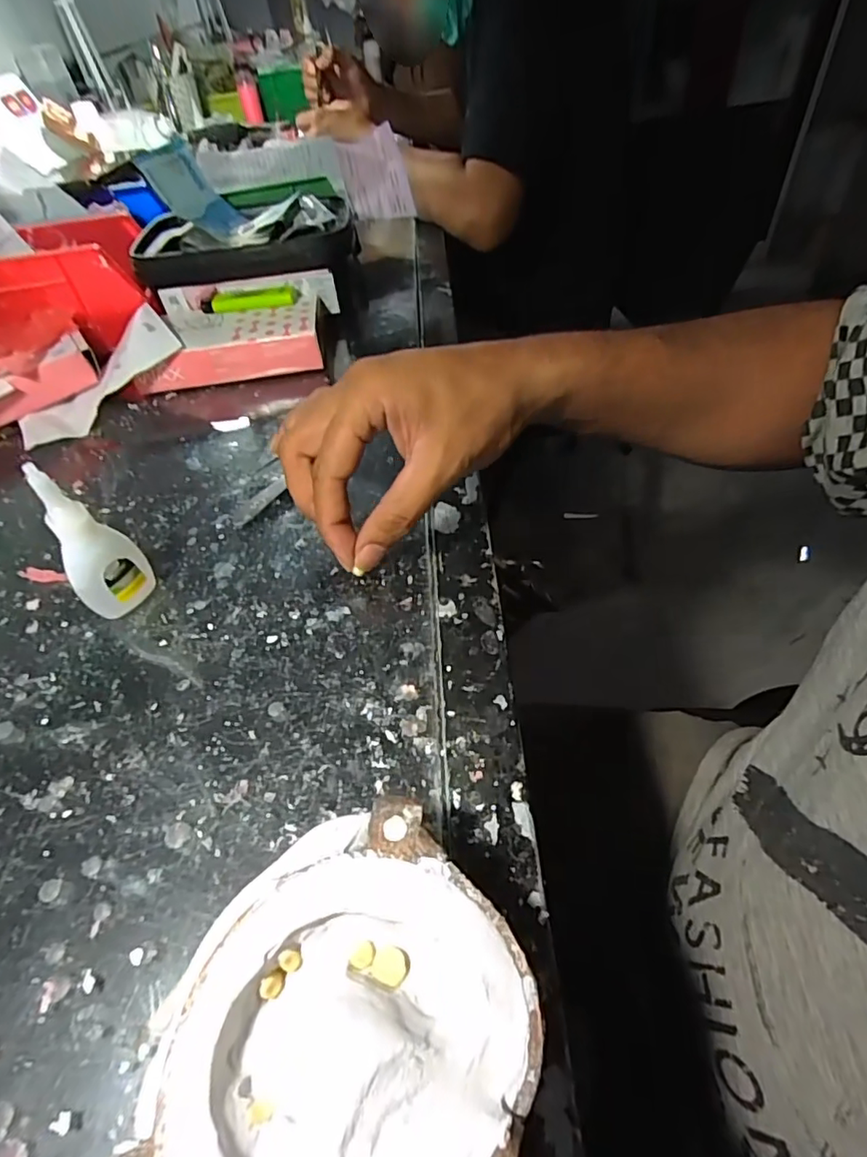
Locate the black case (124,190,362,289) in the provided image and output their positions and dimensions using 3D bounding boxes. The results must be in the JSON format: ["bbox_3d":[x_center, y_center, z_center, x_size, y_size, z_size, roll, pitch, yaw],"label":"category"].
[{"bbox_3d":[-0.167,-0.303,0.488,0.193,0.033,0.117,-6,47,2],"label":"black case"}]

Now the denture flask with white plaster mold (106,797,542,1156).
[{"bbox_3d":[-0.027,0.125,0.155,0.108,0.038,0.104,-8,48,-1],"label":"denture flask with white plaster mold"}]

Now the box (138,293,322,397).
[{"bbox_3d":[-0.167,-0.198,0.462,0.147,0.037,0.087,-8,48,-1],"label":"box"}]

